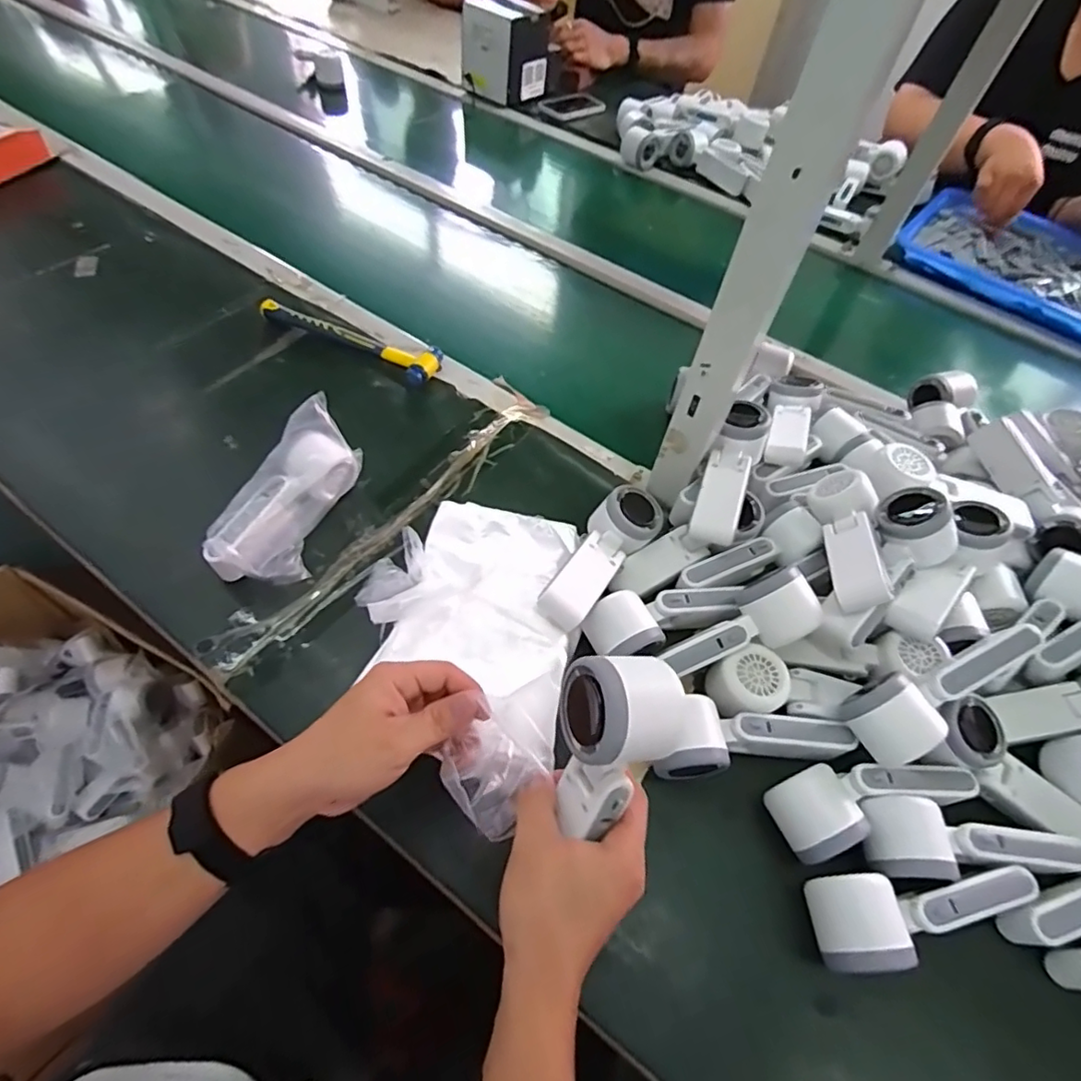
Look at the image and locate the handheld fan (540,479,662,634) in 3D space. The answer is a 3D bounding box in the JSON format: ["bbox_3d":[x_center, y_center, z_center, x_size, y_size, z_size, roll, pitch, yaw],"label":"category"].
[{"bbox_3d":[0.059,0.015,0.527,0.060,0.041,0.170,25,57,11],"label":"handheld fan"}]

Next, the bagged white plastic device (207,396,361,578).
[{"bbox_3d":[-0.236,-0.042,0.545,0.068,0.094,0.172,21,56,8],"label":"bagged white plastic device"}]

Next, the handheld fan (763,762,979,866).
[{"bbox_3d":[0.255,0.196,0.450,0.159,0.046,0.056,-13,58,-14],"label":"handheld fan"}]

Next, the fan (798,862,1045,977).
[{"bbox_3d":[0.275,0.263,0.410,0.168,0.050,0.054,-1,56,-7],"label":"fan"}]

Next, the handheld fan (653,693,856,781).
[{"bbox_3d":[0.163,0.160,0.466,0.146,0.056,0.061,3,56,-4],"label":"handheld fan"}]

